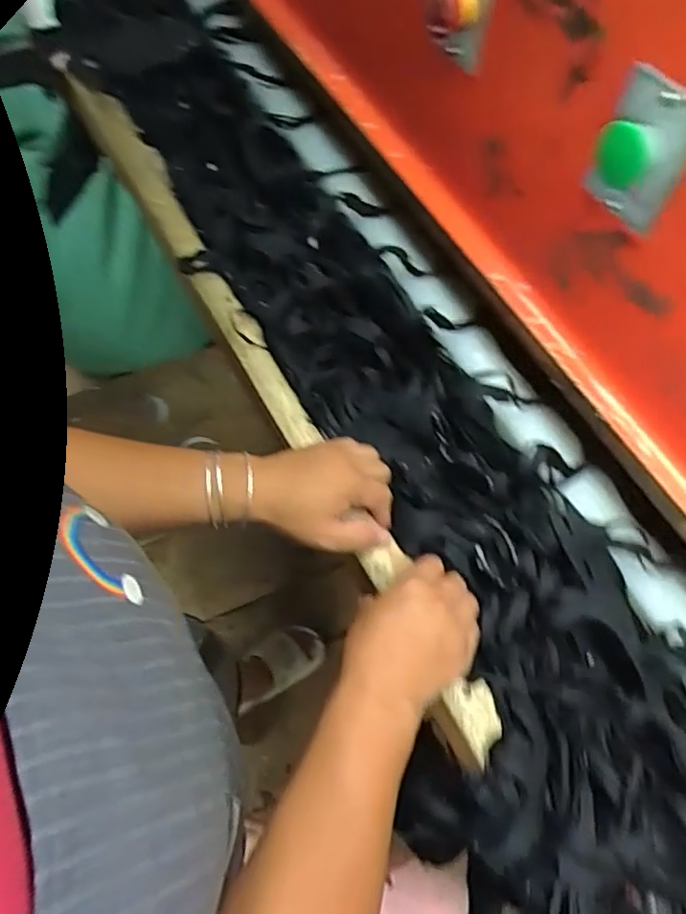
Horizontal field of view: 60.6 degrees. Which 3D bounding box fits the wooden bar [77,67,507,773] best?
[{"bbox_3d":[-0.095,-0.111,0.575,0.046,0.028,0.822,-25,69,-19],"label":"wooden bar"}]

